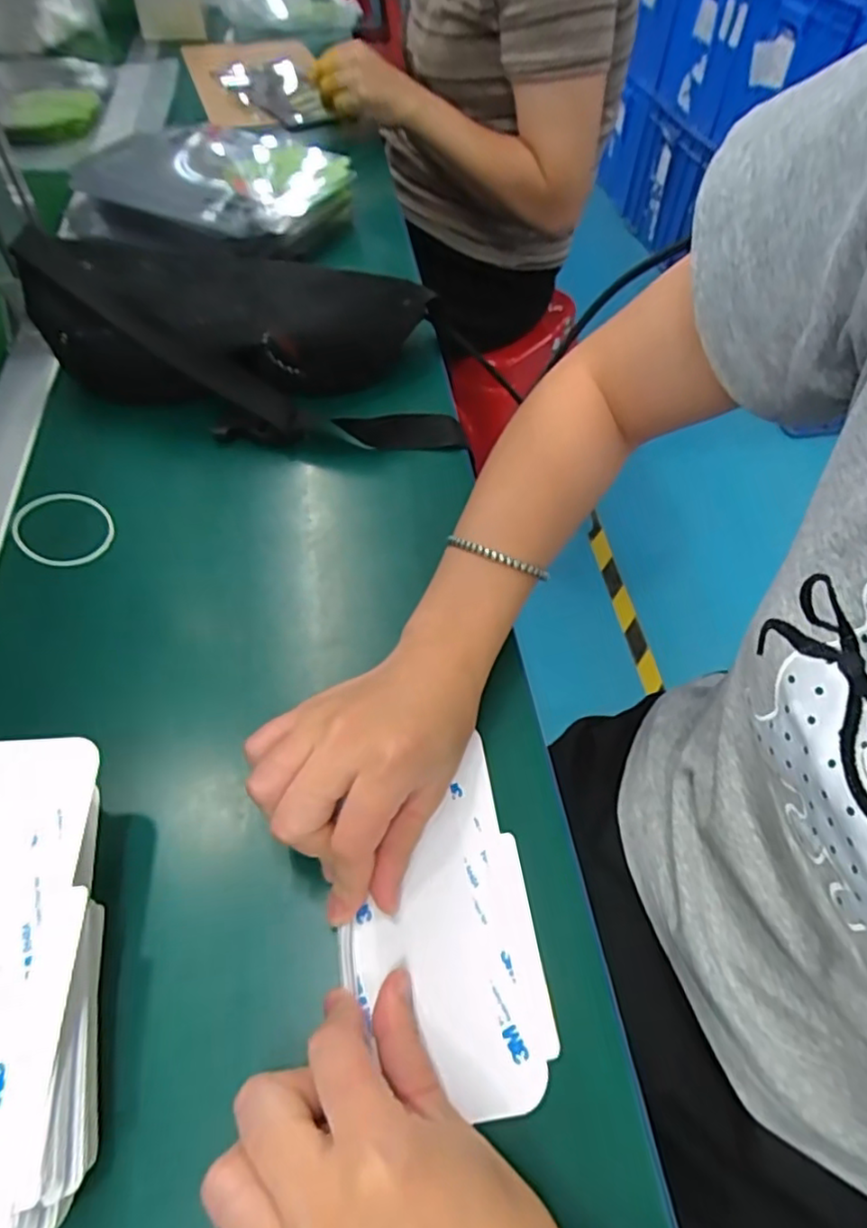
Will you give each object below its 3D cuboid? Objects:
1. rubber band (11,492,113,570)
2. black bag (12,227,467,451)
[{"bbox_3d":[-0.227,-0.053,0.393,0.052,0.004,0.059,-36,70,-23],"label":"rubber band"},{"bbox_3d":[-0.137,-0.206,0.466,0.275,0.085,0.156,7,54,3],"label":"black bag"}]

